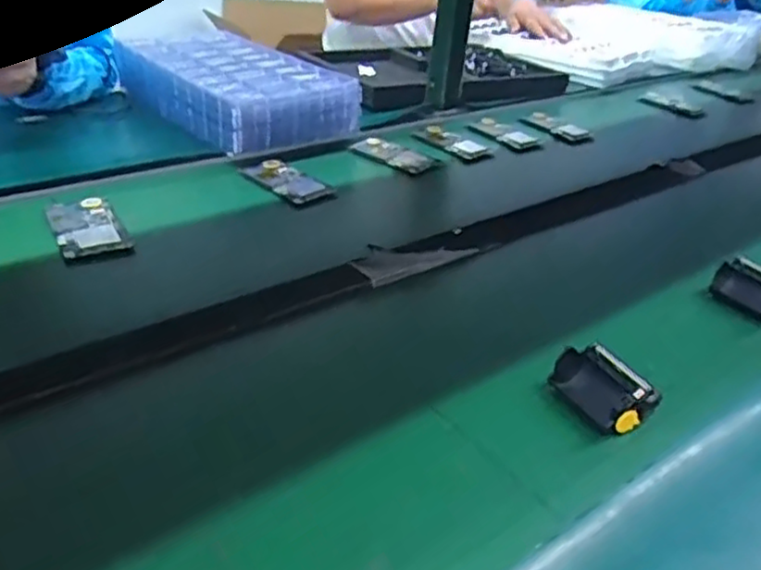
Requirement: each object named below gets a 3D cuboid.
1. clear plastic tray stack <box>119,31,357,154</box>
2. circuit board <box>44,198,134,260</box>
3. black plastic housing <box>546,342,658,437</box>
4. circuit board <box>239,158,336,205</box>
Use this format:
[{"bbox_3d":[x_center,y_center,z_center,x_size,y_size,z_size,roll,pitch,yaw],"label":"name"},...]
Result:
[{"bbox_3d":[-0.216,-0.298,1.020,0.220,0.072,0.354,-17,39,-36],"label":"clear plastic tray stack"},{"bbox_3d":[-0.303,-0.063,0.718,0.067,0.005,0.108,-12,37,-31],"label":"circuit board"},{"bbox_3d":[0.174,0.079,0.546,0.049,0.031,0.070,-10,36,-29],"label":"black plastic housing"},{"bbox_3d":[-0.118,-0.133,0.871,0.115,0.008,0.074,32,38,33],"label":"circuit board"}]

